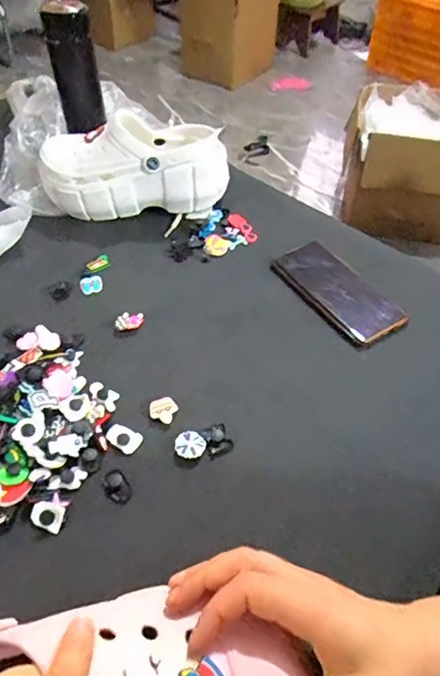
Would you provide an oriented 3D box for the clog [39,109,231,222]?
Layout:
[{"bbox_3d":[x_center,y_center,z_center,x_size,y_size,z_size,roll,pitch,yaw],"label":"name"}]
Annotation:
[{"bbox_3d":[-0.113,-0.224,0.637,0.244,0.108,0.086,1,48,-1],"label":"clog"}]

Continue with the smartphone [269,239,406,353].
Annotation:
[{"bbox_3d":[0.136,-0.057,0.554,0.073,0.008,0.155,-28,55,-24],"label":"smartphone"}]

